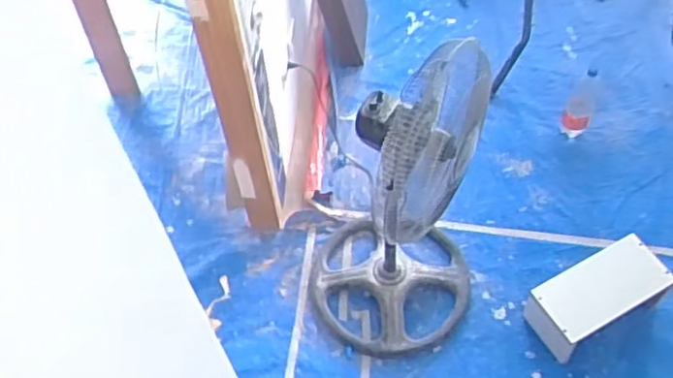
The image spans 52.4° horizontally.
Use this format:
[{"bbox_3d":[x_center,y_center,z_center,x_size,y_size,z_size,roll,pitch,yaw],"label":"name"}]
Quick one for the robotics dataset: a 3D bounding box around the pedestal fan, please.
[{"bbox_3d":[0.142,0.078,1.780,0.461,0.794,0.454,-2,56,2],"label":"pedestal fan"}]

